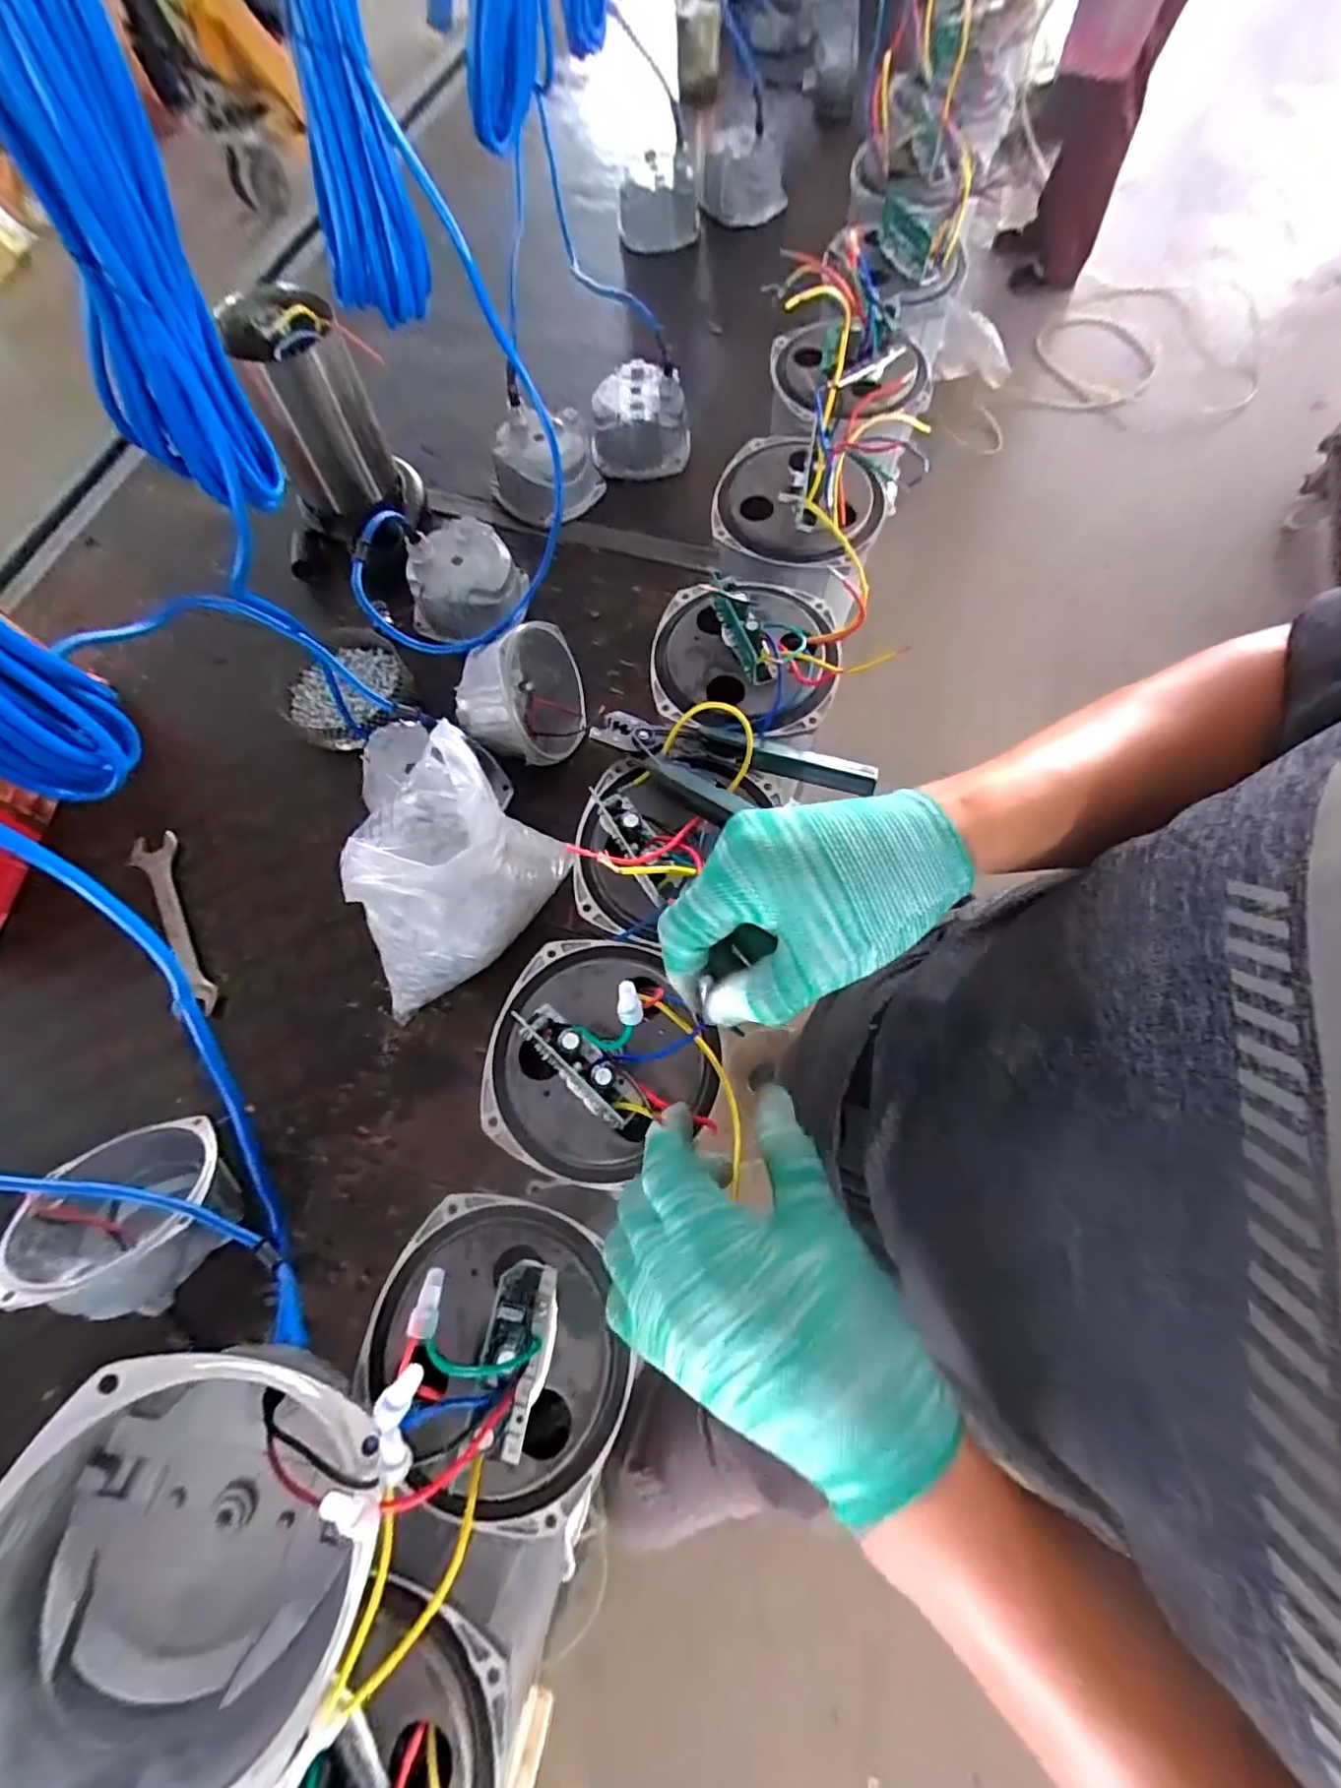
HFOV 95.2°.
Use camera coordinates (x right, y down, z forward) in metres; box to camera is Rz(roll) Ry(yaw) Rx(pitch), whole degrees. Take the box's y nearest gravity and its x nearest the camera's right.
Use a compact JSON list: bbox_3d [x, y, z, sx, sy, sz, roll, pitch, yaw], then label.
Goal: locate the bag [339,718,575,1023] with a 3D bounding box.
[{"bbox_3d":[-0.213,-0.007,0.538,0.158,0.168,0.213,24,73,10],"label":"bag"}]

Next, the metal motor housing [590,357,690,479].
[{"bbox_3d":[-0.040,-0.618,0.796,0.126,0.070,0.111,-2,70,1],"label":"metal motor housing"}]

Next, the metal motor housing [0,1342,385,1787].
[{"bbox_3d":[-0.187,0.258,0.247,0.131,0.081,0.131,5,69,-13],"label":"metal motor housing"}]

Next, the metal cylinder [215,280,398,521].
[{"bbox_3d":[-0.396,-0.532,0.681,0.120,0.186,0.107,-30,72,-8],"label":"metal cylinder"}]

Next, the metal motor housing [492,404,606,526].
[{"bbox_3d":[-0.161,-0.545,0.778,0.139,0.070,0.132,-16,71,-3],"label":"metal motor housing"}]

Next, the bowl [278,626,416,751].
[{"bbox_3d":[-0.361,-0.233,0.678,0.153,0.046,0.140,-1,70,2],"label":"bowl"}]

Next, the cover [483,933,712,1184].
[{"bbox_3d":[-0.039,0.088,0.339,0.125,0.034,0.129,-1,70,2],"label":"cover"}]

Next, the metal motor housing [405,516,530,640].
[{"bbox_3d":[-0.230,-0.357,0.709,0.113,0.072,0.124,-1,70,2],"label":"metal motor housing"}]

